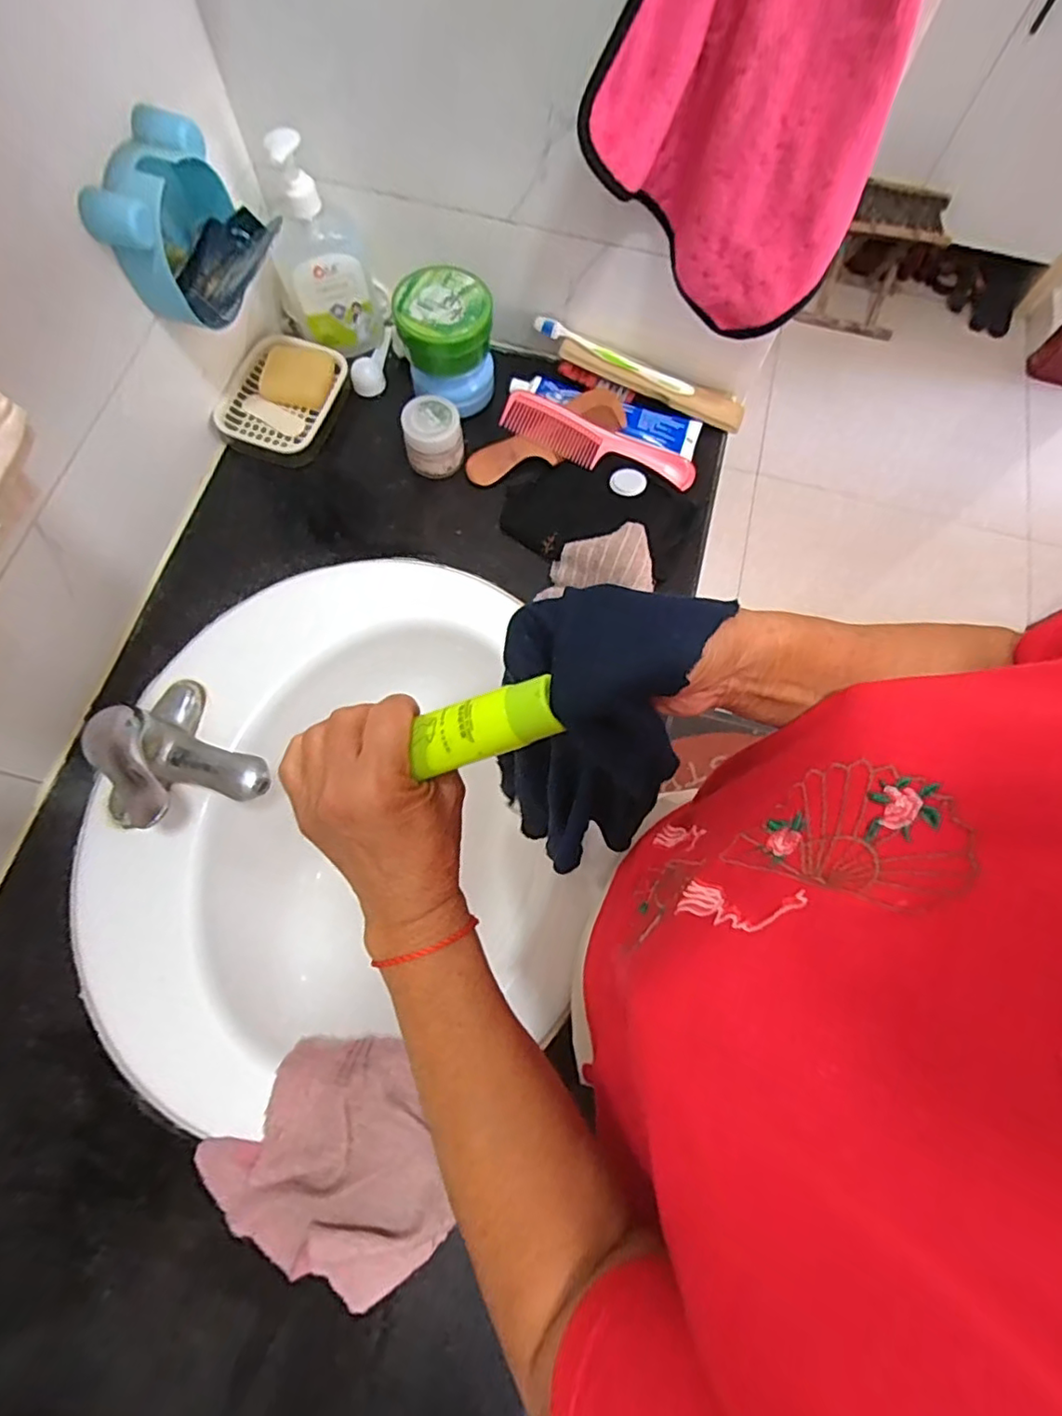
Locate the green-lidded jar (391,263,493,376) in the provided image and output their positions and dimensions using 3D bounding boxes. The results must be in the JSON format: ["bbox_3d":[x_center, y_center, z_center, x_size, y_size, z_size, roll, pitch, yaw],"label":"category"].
[{"bbox_3d":[-0.084,-0.379,0.594,0.094,0.050,0.097,1,73,-2],"label":"green-lidded jar"}]

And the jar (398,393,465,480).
[{"bbox_3d":[-0.097,-0.275,0.612,0.058,0.056,0.057,-2,73,-3],"label":"jar"}]

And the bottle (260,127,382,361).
[{"bbox_3d":[-0.207,-0.451,0.593,0.093,0.187,0.071,-21,75,-9],"label":"bottle"}]

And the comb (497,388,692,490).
[{"bbox_3d":[0.070,-0.274,0.629,0.207,0.008,0.049,22,93,-2],"label":"comb"}]

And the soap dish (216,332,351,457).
[{"bbox_3d":[-0.259,-0.327,0.633,0.097,0.034,0.140,24,73,5],"label":"soap dish"}]

